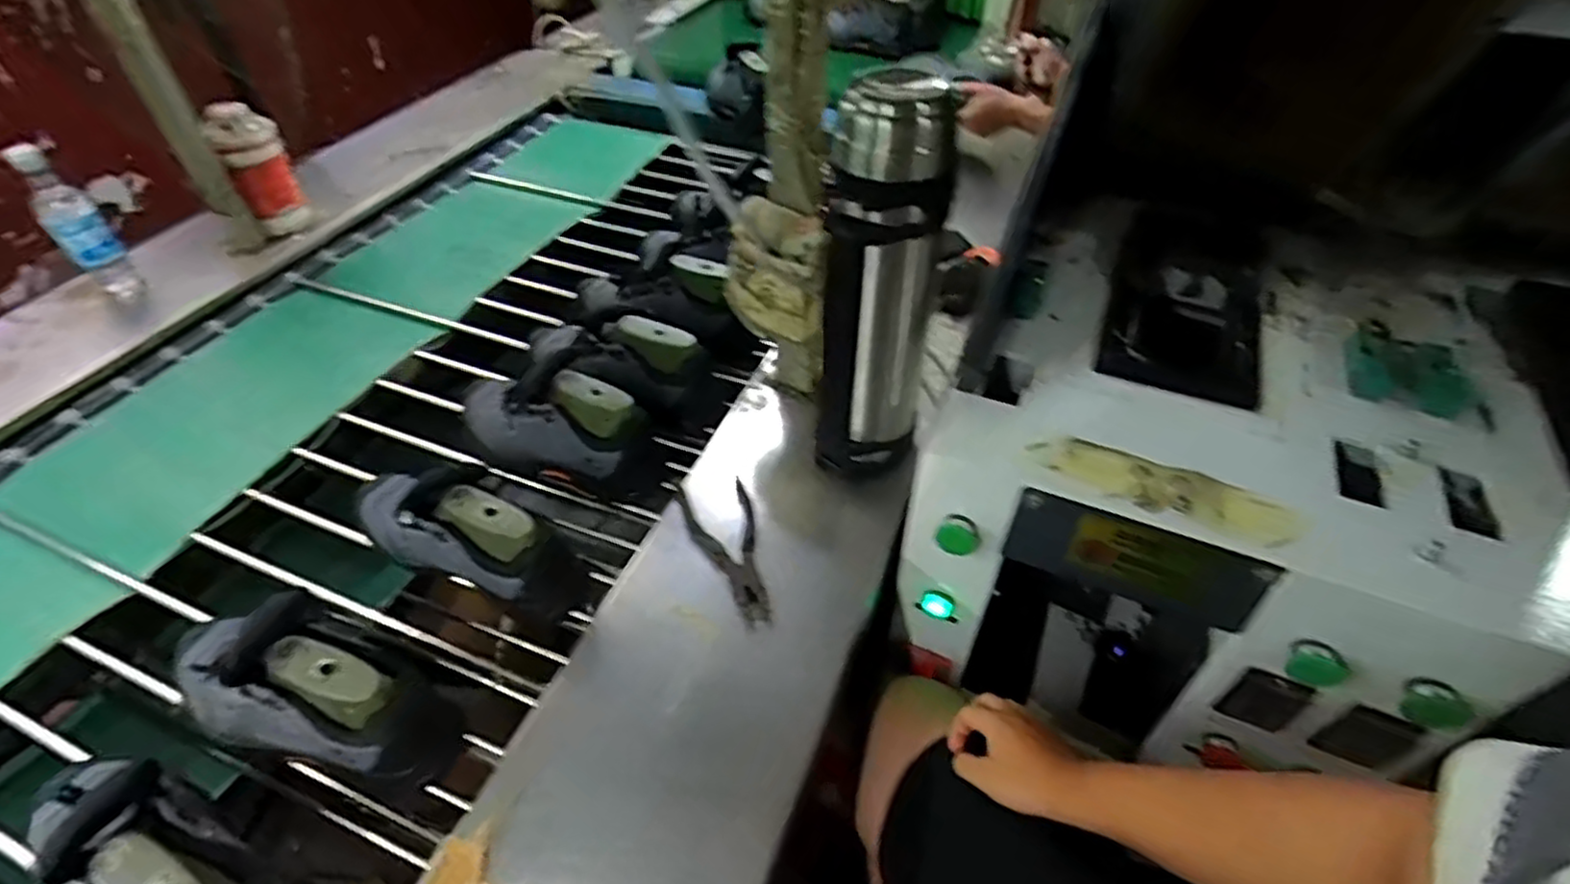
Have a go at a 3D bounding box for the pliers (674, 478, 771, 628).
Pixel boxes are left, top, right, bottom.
[{"bbox_3d":[-0.059,0.111,0.751,0.076,0.022,0.176,-12,49,-11],"label":"pliers"}]

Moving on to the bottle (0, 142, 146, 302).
[{"bbox_3d":[-1.063,-0.320,1.097,0.061,0.229,0.076,30,54,25],"label":"bottle"}]

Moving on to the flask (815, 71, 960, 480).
[{"bbox_3d":[0.093,-0.130,0.709,0.089,0.401,0.117,26,53,22],"label":"flask"}]

